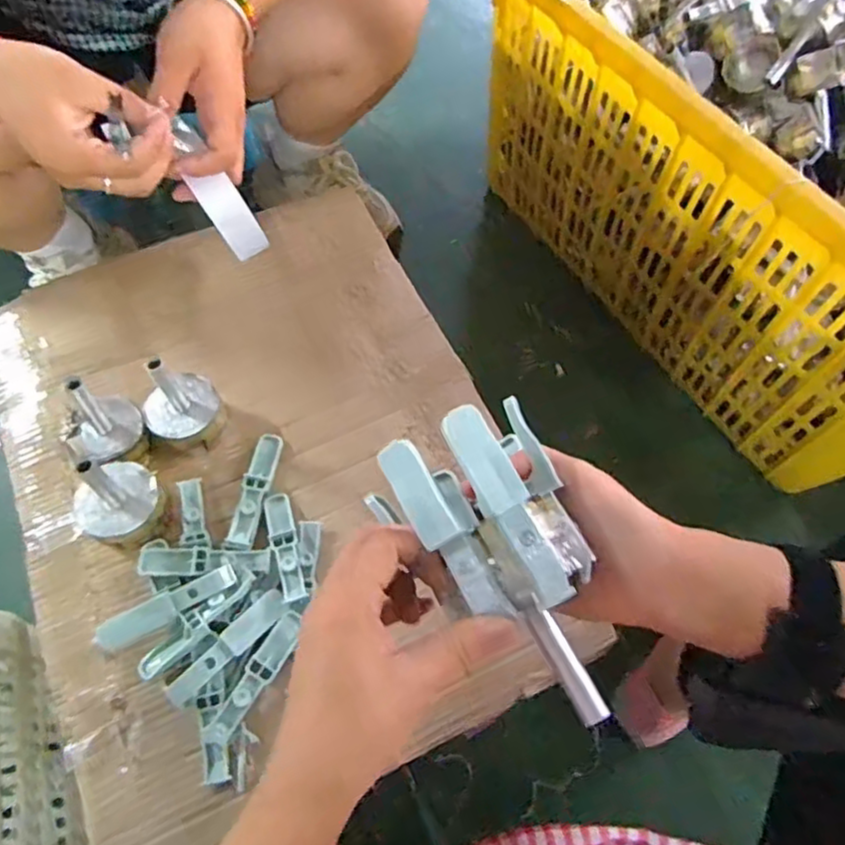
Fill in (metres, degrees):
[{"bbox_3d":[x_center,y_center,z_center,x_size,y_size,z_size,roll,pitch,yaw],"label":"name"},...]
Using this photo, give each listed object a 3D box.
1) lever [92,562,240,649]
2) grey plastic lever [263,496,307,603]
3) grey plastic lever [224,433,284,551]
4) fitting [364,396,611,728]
[{"bbox_3d":[-0.185,0.134,0.467,0.100,0.005,0.021,-25,66,-26],"label":"lever"},{"bbox_3d":[-0.109,0.098,0.509,0.024,0.009,0.095,-16,51,-8],"label":"grey plastic lever"},{"bbox_3d":[-0.140,0.056,0.532,0.022,0.011,0.105,8,64,4],"label":"grey plastic lever"},{"bbox_3d":[0.045,0.070,0.328,0.074,0.080,0.154,-26,83,3],"label":"fitting"}]

